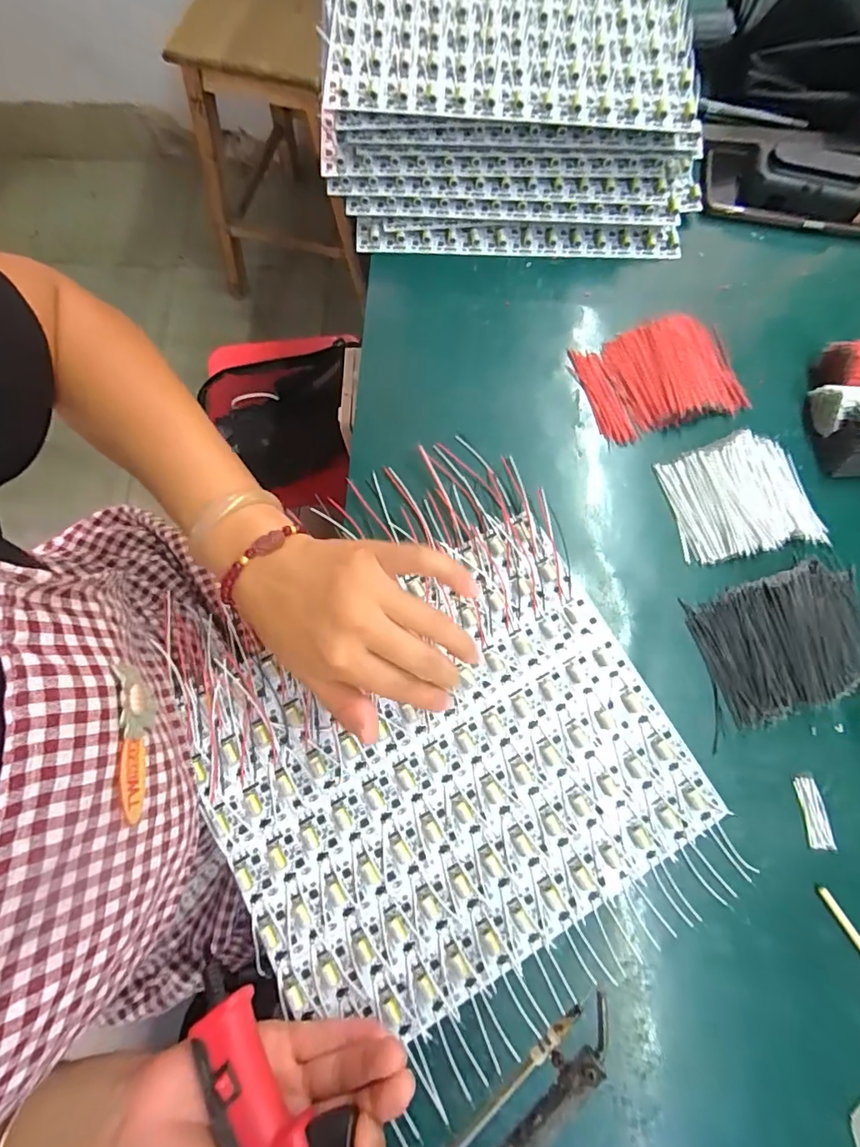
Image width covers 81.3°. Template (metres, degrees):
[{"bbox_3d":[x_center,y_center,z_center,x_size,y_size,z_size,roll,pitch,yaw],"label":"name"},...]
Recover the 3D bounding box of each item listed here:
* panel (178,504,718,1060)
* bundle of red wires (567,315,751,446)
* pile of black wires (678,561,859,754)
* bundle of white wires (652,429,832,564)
[{"bbox_3d":[0.011,0.124,0.327,0.284,0.014,0.245,-28,78,-8],"label":"panel"},{"bbox_3d":[0.187,-0.161,0.405,0.121,0.024,0.087,-15,78,-4],"label":"bundle of red wires"},{"bbox_3d":[0.255,0.048,0.354,0.128,0.016,0.093,-15,76,-5],"label":"pile of black wires"},{"bbox_3d":[0.238,-0.059,0.381,0.106,0.019,0.090,-12,76,-4],"label":"bundle of white wires"}]

